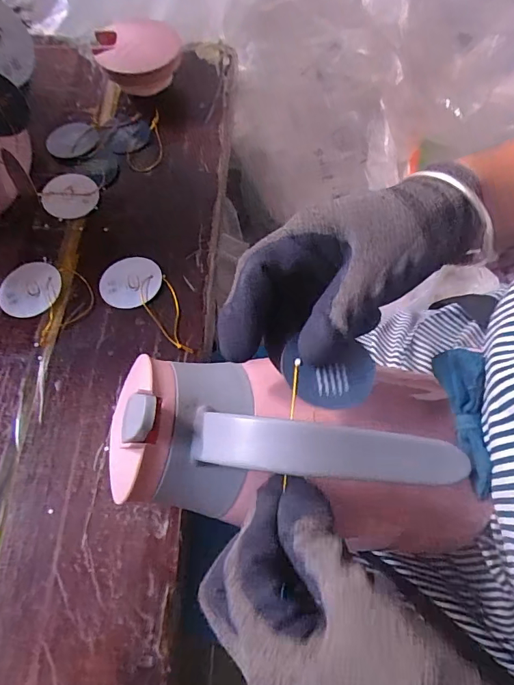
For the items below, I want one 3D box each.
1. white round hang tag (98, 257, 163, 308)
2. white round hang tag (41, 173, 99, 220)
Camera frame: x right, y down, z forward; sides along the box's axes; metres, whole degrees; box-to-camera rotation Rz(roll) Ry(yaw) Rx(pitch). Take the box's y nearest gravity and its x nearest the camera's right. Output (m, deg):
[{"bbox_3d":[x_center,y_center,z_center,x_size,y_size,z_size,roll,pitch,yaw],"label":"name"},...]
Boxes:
[{"bbox_3d":[-0.109,-0.052,0.380,0.046,0.004,0.052,36,74,9],"label":"white round hang tag"},{"bbox_3d":[-0.176,-0.139,0.413,0.050,0.008,0.044,-26,71,-14],"label":"white round hang tag"}]

